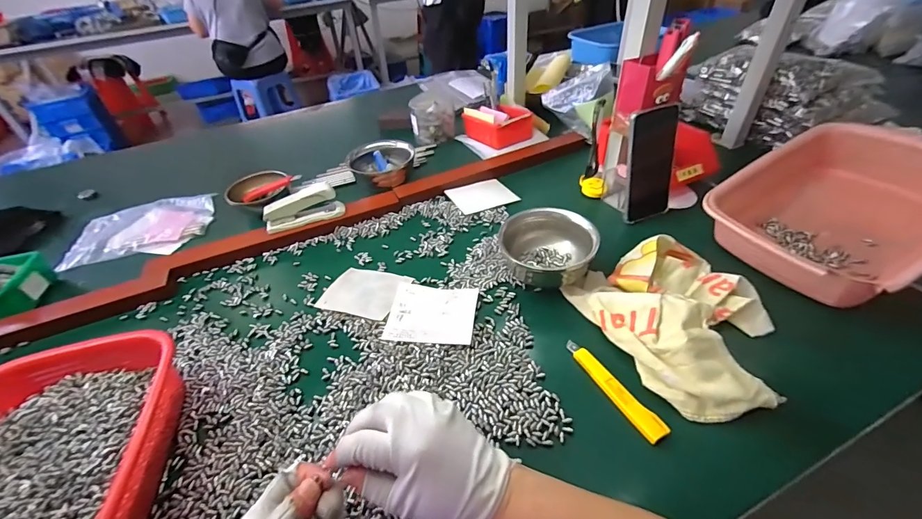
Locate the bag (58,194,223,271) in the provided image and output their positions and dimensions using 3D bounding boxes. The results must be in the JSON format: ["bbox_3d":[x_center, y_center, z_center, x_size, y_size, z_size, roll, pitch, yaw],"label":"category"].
[{"bbox_3d":[-0.567,-0.059,0.696,0.220,0.017,0.153,-14,42,-8],"label":"bag"}]

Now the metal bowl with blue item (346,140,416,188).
[{"bbox_3d":[-0.145,-0.175,0.741,0.116,0.065,0.104,-23,44,-19],"label":"metal bowl with blue item"}]

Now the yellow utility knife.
[{"bbox_3d":[0.155,0.133,0.405,0.024,0.011,0.127,-25,45,-20],"label":"yellow utility knife"}]

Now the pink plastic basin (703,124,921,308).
[{"bbox_3d":[0.489,-0.066,0.502,0.274,0.097,0.216,-23,44,-18],"label":"pink plastic basin"}]

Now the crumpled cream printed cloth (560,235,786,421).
[{"bbox_3d":[0.257,0.057,0.442,0.185,0.051,0.219,-20,43,-15],"label":"crumpled cream printed cloth"}]

